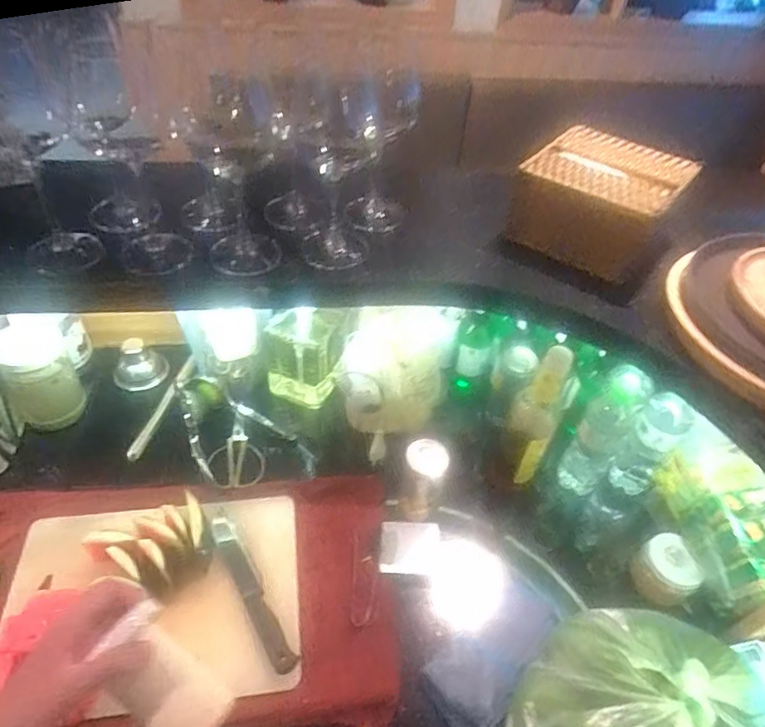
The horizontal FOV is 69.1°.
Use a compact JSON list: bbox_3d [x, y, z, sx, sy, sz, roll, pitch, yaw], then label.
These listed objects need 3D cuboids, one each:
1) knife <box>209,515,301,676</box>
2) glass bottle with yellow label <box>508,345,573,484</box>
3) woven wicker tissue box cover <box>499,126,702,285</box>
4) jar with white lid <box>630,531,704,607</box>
[{"bbox_3d":[-0.167,0.275,0.696,0.030,0.023,0.226,-22,51,-25],"label":"knife"},{"bbox_3d":[0.207,0.076,0.757,0.063,0.241,0.058,18,46,12],"label":"glass bottle with yellow label"},{"bbox_3d":[0.275,-0.202,0.712,0.174,0.113,0.160,32,51,24],"label":"woven wicker tissue box cover"},{"bbox_3d":[0.365,0.270,0.724,0.058,0.064,0.072,-6,46,-11],"label":"jar with white lid"}]

